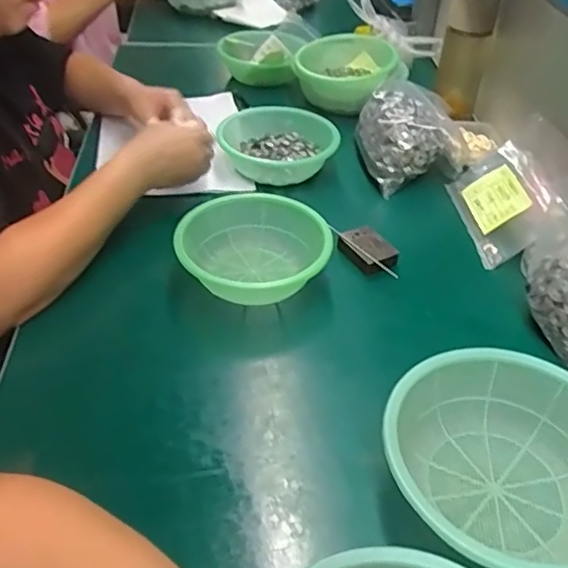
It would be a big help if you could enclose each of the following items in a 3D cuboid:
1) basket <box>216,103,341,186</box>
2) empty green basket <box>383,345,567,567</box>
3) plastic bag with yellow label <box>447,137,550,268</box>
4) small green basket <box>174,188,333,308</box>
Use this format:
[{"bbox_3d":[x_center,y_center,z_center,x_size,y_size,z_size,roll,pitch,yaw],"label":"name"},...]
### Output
[{"bbox_3d":[-0.006,-0.193,0.845,0.155,0.059,0.129,6,40,3],"label":"basket"},{"bbox_3d":[0.166,0.141,0.462,0.176,0.072,0.179,2,40,-1],"label":"empty green basket"},{"bbox_3d":[0.265,-0.098,0.745,0.103,0.022,0.183,-35,32,26],"label":"plastic bag with yellow label"},{"bbox_3d":[-0.032,-0.034,0.662,0.158,0.057,0.154,0,40,-3],"label":"small green basket"}]

